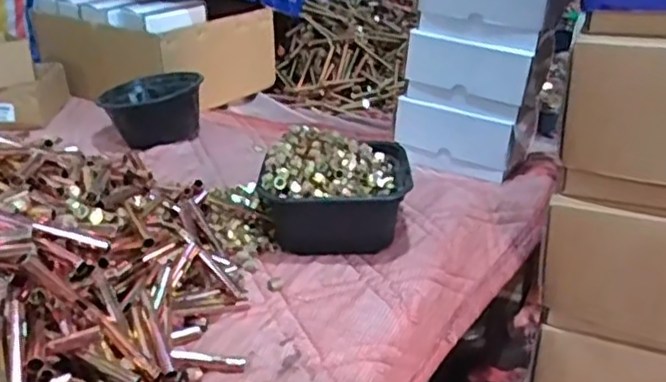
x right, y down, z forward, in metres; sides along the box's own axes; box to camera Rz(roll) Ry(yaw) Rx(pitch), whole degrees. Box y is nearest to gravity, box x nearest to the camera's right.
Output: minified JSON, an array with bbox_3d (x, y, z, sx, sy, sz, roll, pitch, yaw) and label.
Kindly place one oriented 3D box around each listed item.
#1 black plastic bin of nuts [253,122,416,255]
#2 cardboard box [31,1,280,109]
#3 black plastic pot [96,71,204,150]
[{"bbox_3d":[0.002,-0.002,0.758,0.165,0.102,0.140,3,23,-1],"label":"black plastic bin of nuts"},{"bbox_3d":[-0.338,-0.268,1.274,0.355,0.157,0.277,18,28,32],"label":"cardboard box"},{"bbox_3d":[-0.279,-0.123,1.022,0.153,0.084,0.135,-3,24,-14],"label":"black plastic pot"}]

